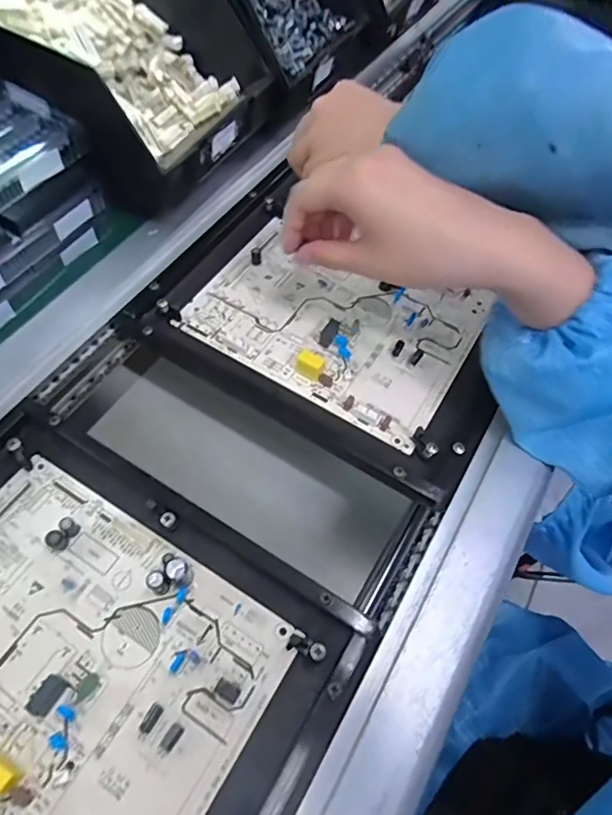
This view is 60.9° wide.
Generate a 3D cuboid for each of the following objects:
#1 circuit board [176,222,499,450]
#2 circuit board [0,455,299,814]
[{"bbox_3d":[0.023,-0.072,0.397,0.198,0.013,0.144,29,63,13],"label":"circuit board"},{"bbox_3d":[-0.122,0.129,0.267,0.195,0.017,0.148,30,63,14],"label":"circuit board"}]

